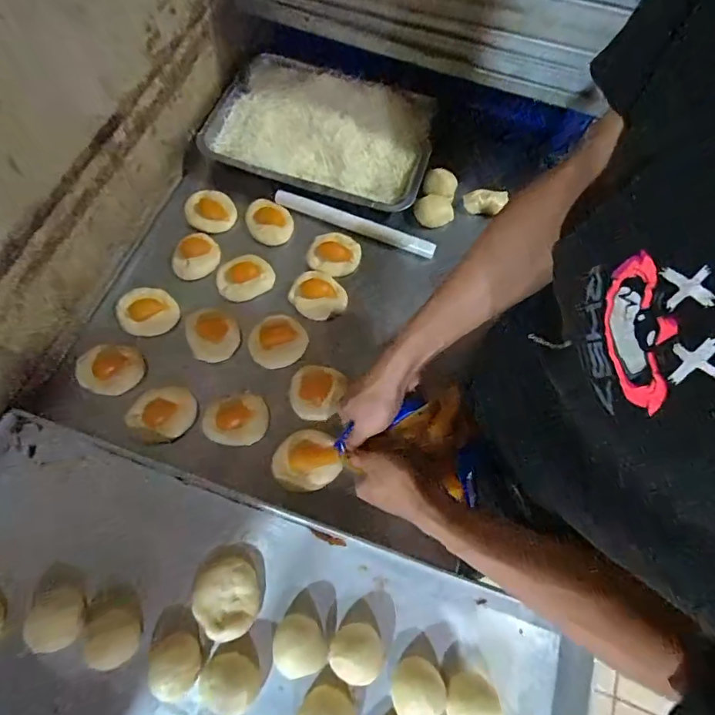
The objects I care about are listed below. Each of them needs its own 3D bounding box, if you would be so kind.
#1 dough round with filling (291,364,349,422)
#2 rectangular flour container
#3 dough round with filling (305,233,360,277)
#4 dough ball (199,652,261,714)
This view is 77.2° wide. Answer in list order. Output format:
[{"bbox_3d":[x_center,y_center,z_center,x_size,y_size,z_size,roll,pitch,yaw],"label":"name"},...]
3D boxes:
[{"bbox_3d":[-0.053,0.046,0.579,0.069,0.028,0.068,1,69,-1],"label":"dough round with filling"},{"bbox_3d":[-0.057,-0.364,0.711,0.345,0.046,0.247,14,68,3],"label":"rectangular flour container"},{"bbox_3d":[-0.034,-0.152,0.654,0.071,0.010,0.069,1,69,-1],"label":"dough round with filling"},{"bbox_3d":[-0.128,0.327,0.453,0.055,0.033,0.049,36,72,11],"label":"dough ball"}]

